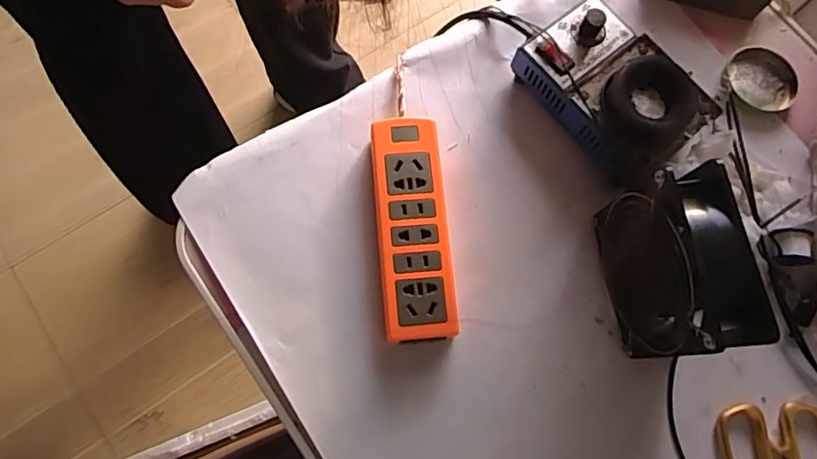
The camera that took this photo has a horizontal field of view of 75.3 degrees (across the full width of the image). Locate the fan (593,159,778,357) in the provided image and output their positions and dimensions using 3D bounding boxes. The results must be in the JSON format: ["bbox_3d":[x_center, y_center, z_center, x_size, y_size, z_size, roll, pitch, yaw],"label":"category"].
[{"bbox_3d":[0.186,0.029,0.378,0.048,0.121,0.115,-9,73,-4],"label":"fan"}]

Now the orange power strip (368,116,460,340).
[{"bbox_3d":[0.002,-0.001,0.424,0.055,0.033,0.176,-5,75,-3],"label":"orange power strip"}]

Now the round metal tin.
[{"bbox_3d":[0.327,-0.141,0.492,0.058,0.012,0.057,0,73,-2],"label":"round metal tin"}]

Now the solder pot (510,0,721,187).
[{"bbox_3d":[0.174,-0.119,0.453,0.104,0.057,0.153,-33,77,-11],"label":"solder pot"}]

